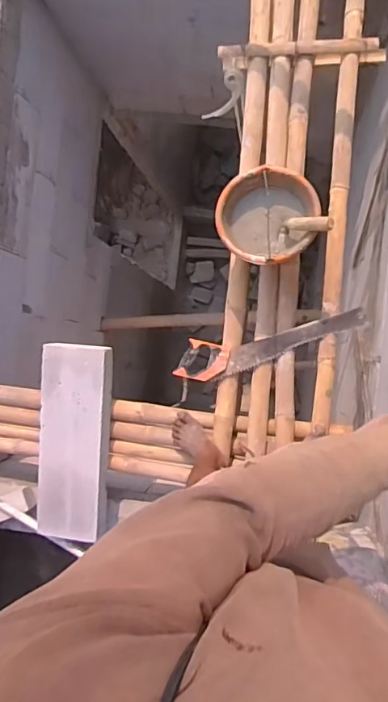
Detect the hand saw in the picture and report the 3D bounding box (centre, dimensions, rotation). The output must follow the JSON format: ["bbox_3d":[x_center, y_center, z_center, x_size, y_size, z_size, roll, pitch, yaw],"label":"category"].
[{"bbox_3d":[0.207,-0.023,1.418,0.548,0.044,0.124,-16,87,9],"label":"hand saw"}]

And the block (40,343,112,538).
[{"bbox_3d":[-0.368,0.272,1.543,0.218,0.068,0.581,4,90,9],"label":"block"}]

